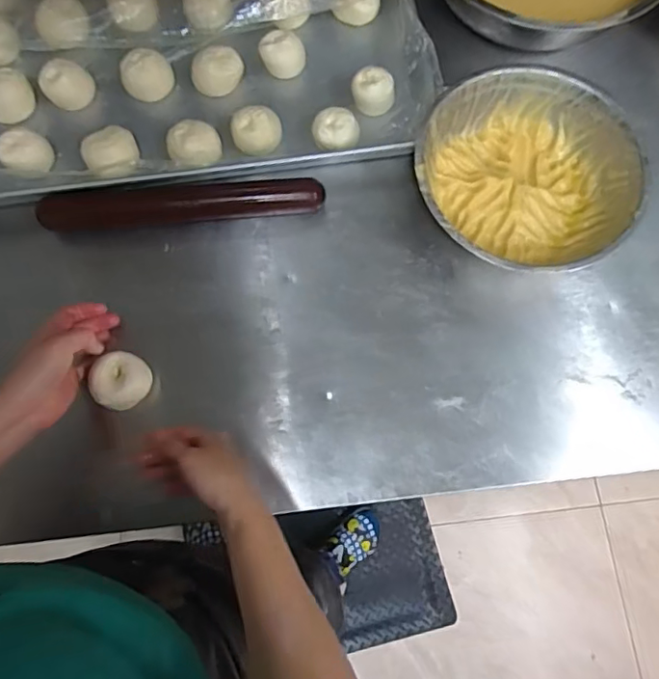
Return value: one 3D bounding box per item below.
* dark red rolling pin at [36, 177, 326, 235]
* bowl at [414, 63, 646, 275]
[{"bbox_3d":[-0.171,-0.161,0.642,0.322,0.030,0.040,-5,75,-3],"label":"dark red rolling pin"},{"bbox_3d":[0.218,-0.187,0.631,0.239,0.079,0.234,0,74,-1],"label":"bowl"}]

